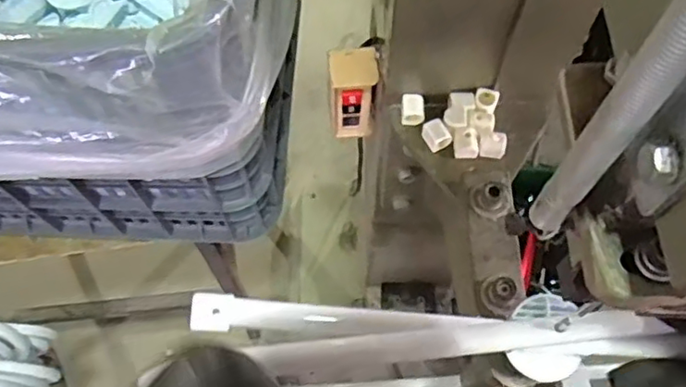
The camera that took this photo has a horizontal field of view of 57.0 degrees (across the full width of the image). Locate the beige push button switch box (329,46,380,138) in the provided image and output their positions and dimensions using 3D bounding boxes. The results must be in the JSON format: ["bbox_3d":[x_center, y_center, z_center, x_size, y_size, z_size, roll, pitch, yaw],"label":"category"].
[{"bbox_3d":[0.009,-0.106,0.679,0.054,0.111,0.044,1,65,1],"label":"beige push button switch box"}]

